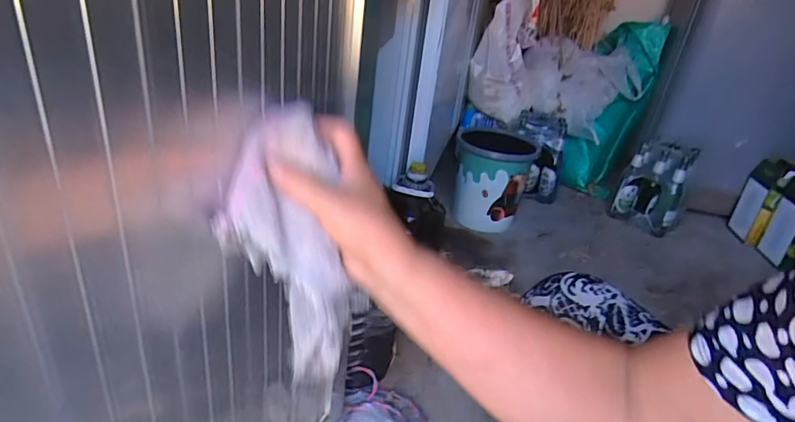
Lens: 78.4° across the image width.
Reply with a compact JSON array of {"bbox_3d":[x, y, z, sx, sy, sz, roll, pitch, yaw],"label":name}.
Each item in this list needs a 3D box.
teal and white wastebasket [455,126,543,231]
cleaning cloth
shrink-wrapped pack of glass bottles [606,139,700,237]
[{"bbox_3d":[0.301,-0.105,1.564,0.231,0.276,0.271,16,27,17],"label":"teal and white wastebasket"},{"bbox_3d":[-0.081,0.036,0.367,0.062,0.218,0.088,5,19,45],"label":"cleaning cloth"},{"bbox_3d":[0.879,-0.083,1.657,0.206,0.277,0.161,25,31,32],"label":"shrink-wrapped pack of glass bottles"}]

